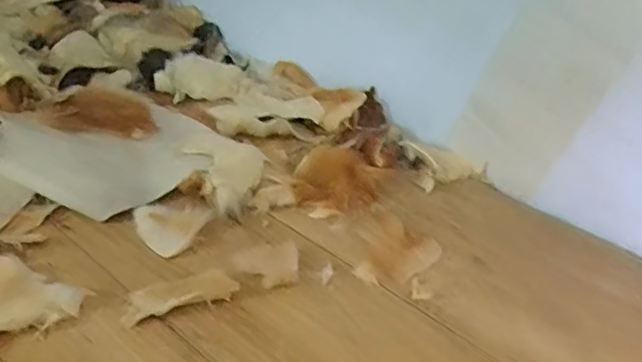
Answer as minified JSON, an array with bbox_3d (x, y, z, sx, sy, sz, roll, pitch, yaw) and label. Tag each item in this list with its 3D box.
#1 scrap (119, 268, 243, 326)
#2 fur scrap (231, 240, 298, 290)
[{"bbox_3d":[-0.158,0.126,0.630,0.125,0.007,0.044,-12,38,-27],"label":"scrap"},{"bbox_3d":[-0.062,0.102,0.685,0.082,0.004,0.063,-11,38,-25],"label":"fur scrap"}]

